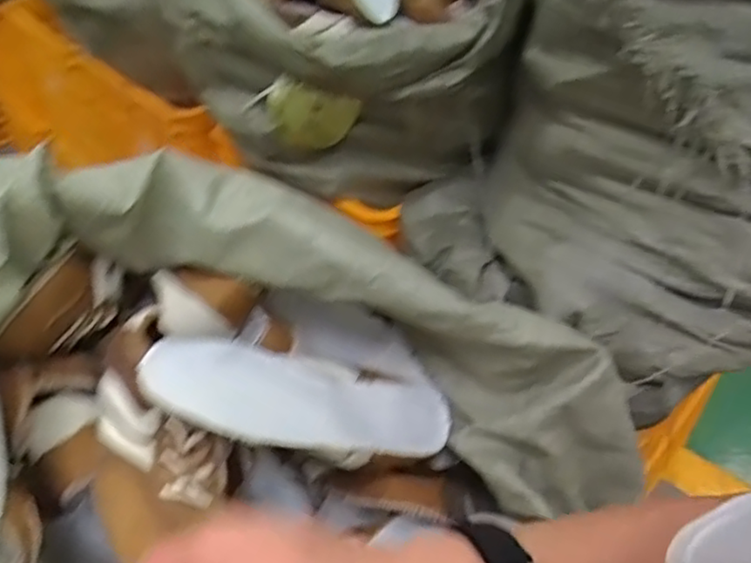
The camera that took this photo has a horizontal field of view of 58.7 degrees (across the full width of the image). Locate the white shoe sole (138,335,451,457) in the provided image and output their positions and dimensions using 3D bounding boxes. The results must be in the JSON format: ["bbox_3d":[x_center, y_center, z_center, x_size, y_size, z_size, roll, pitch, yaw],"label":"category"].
[{"bbox_3d":[-0.058,0.101,0.568,0.266,0.013,0.093,21,48,-19],"label":"white shoe sole"}]

